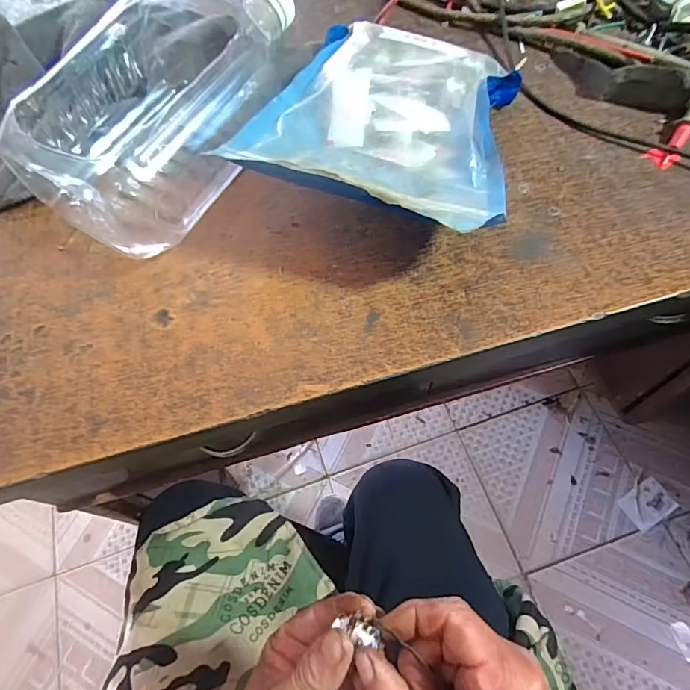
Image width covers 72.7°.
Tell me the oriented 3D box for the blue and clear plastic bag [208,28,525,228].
[{"bbox_3d":[0.027,-0.138,0.288,0.152,0.046,0.175,14,64,9],"label":"blue and clear plastic bag"}]

